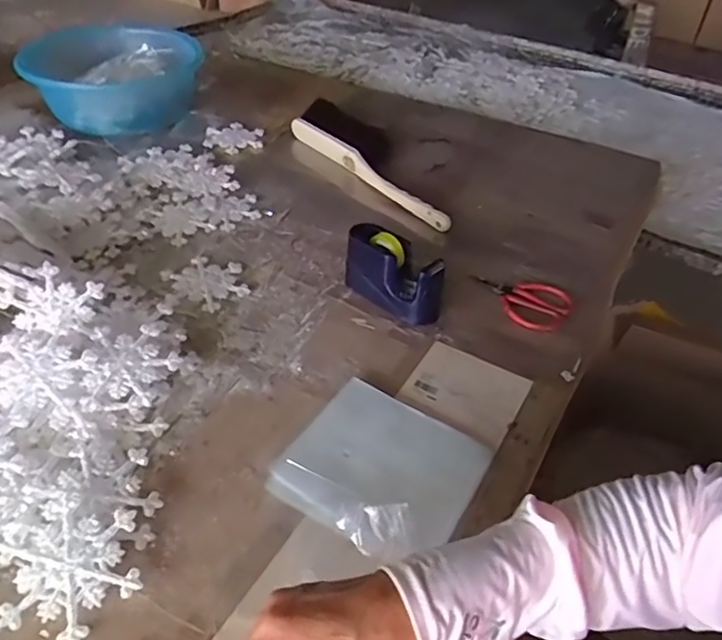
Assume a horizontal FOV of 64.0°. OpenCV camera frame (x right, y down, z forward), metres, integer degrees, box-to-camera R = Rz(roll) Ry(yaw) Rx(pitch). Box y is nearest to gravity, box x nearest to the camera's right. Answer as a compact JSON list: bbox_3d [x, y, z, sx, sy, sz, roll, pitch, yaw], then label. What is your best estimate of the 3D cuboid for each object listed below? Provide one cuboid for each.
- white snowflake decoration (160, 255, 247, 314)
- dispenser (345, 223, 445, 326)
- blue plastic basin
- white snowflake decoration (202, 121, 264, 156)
[{"bbox_3d":[-0.187,-0.050,0.715,0.098,0.015,0.081,31,49,30],"label":"white snowflake decoration"},{"bbox_3d":[0.039,-0.054,0.677,0.128,0.075,0.055,29,48,28],"label":"dispenser"},{"bbox_3d":[-0.459,-0.446,1.065,0.270,0.102,0.271,1,41,-1],"label":"blue plastic basin"},{"bbox_3d":[-0.222,-0.320,1.015,0.102,0.006,0.108,0,46,0],"label":"white snowflake decoration"}]

